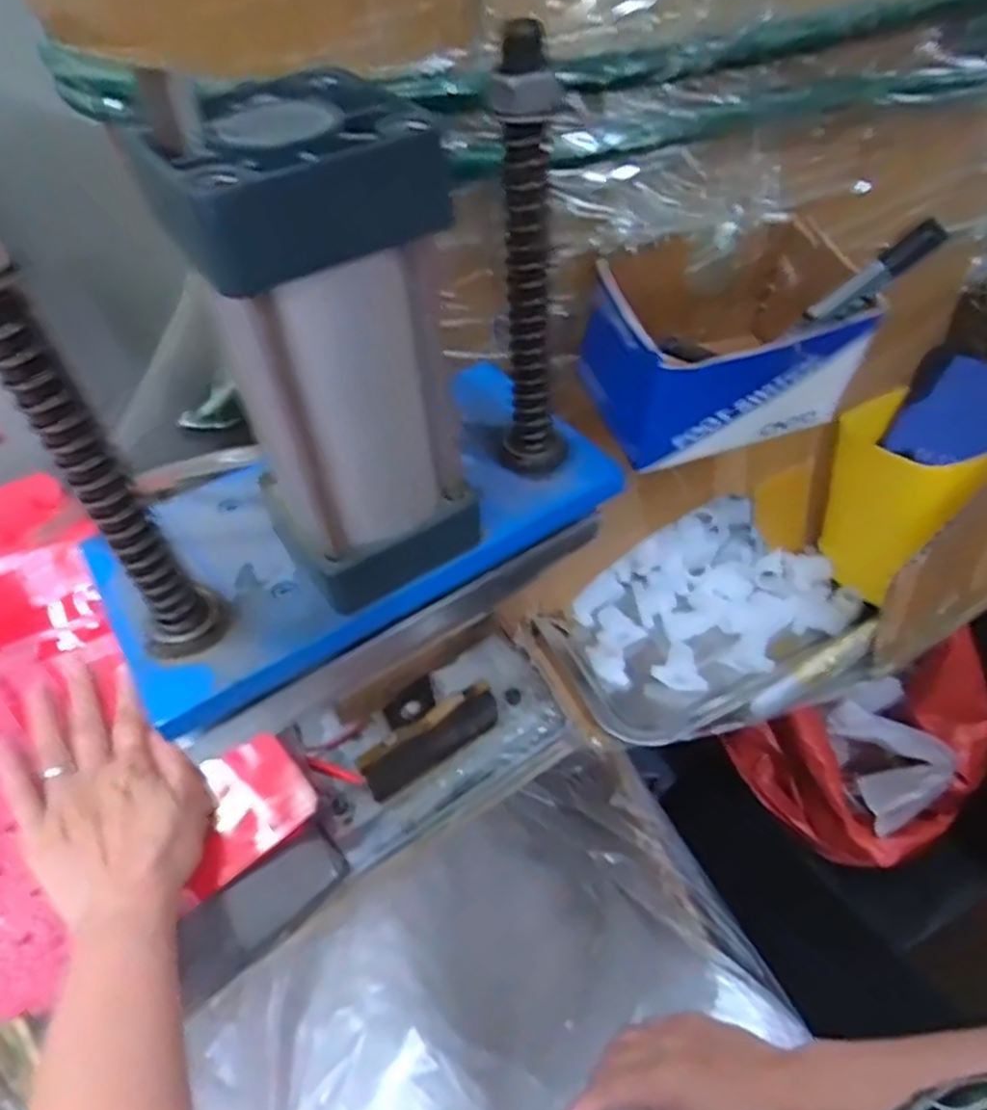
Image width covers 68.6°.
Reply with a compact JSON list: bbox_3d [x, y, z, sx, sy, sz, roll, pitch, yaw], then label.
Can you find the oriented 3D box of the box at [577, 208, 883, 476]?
[{"bbox_3d":[0.122,-0.110,0.373,0.133,0.082,0.095,-13,50,-8],"label":"box"}]

